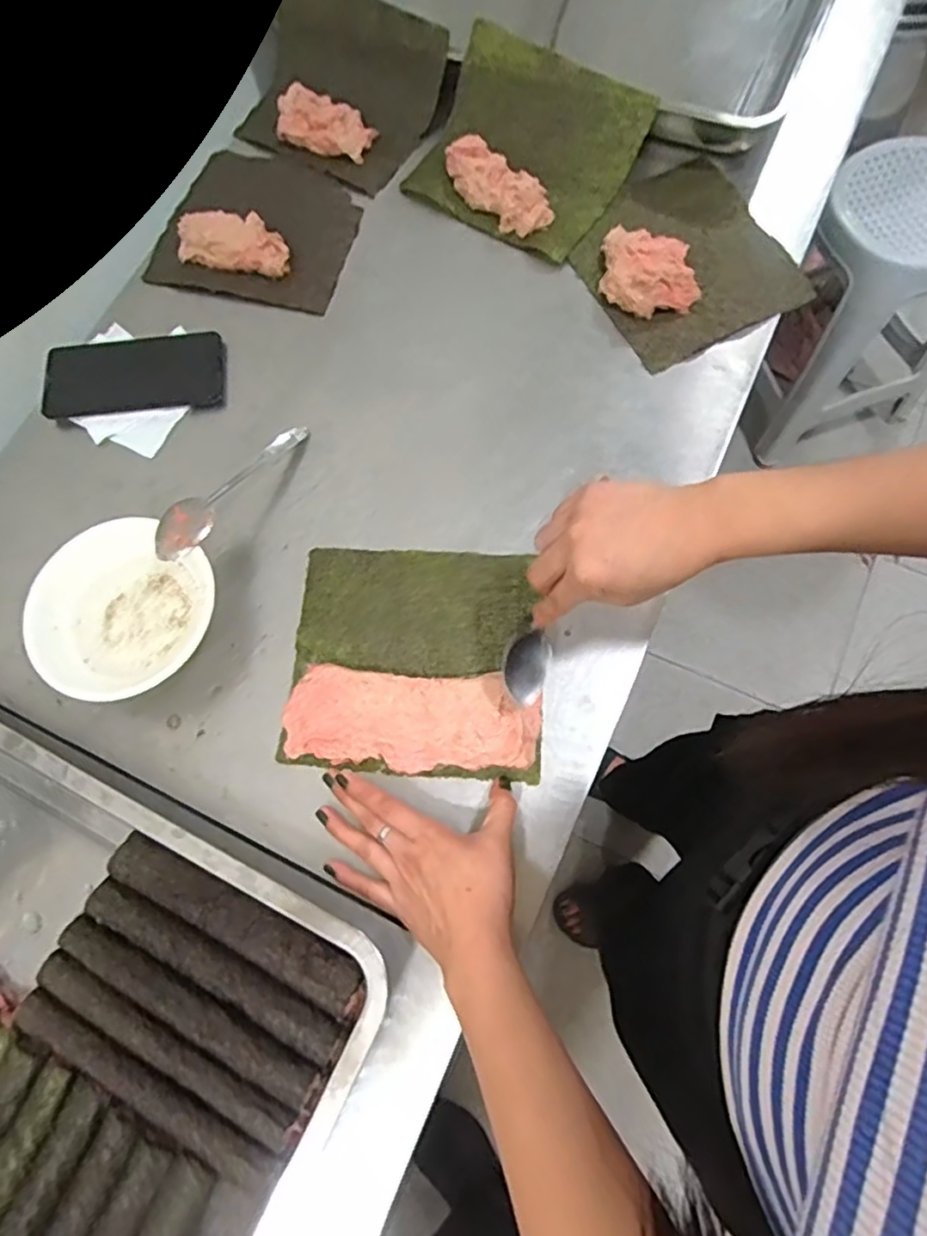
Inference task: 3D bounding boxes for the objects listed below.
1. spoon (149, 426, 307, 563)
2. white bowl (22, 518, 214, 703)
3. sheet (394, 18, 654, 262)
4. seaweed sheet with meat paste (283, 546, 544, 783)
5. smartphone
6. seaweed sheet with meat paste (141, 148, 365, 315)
[{"bbox_3d":[-0.194,-0.111,0.537,0.030,0.027,0.171,28,55,10],"label":"spoon"},{"bbox_3d":[-0.276,-0.010,0.503,0.143,0.040,0.135,-1,73,5],"label":"white bowl"},{"bbox_3d":[0.062,-0.463,0.627,0.194,0.038,0.173,30,94,7],"label":"sheet"},{"bbox_3d":[-0.037,0.030,0.497,0.191,0.013,0.178,3,72,3],"label":"seaweed sheet with meat paste"},{"bbox_3d":[-0.310,-0.232,0.593,0.164,0.007,0.079,-6,73,4],"label":"smartphone"},{"bbox_3d":[-0.206,-0.395,0.628,0.182,0.034,0.157,13,75,9],"label":"seaweed sheet with meat paste"}]

